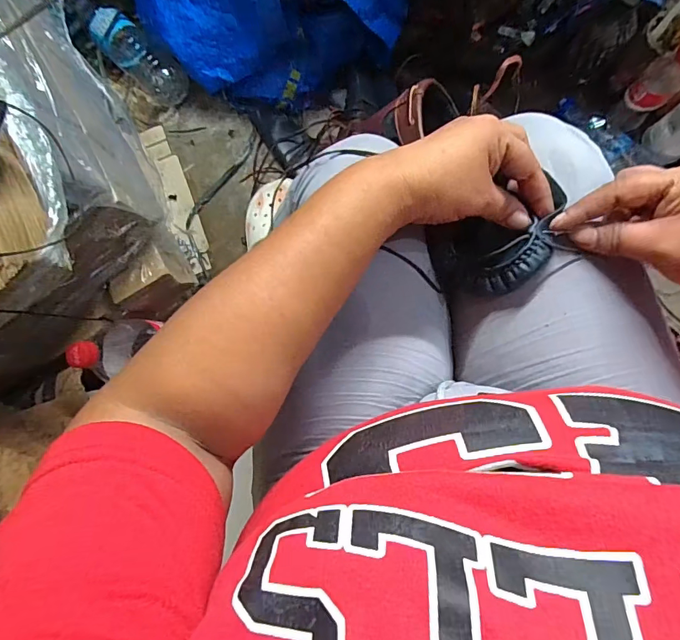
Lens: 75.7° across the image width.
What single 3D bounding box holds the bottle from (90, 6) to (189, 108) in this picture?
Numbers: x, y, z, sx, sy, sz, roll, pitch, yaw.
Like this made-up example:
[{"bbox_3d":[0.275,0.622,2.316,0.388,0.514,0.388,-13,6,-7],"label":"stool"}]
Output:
[{"bbox_3d":[-0.359,-0.472,0.799,0.183,0.079,0.070,43,92,7],"label":"bottle"}]

